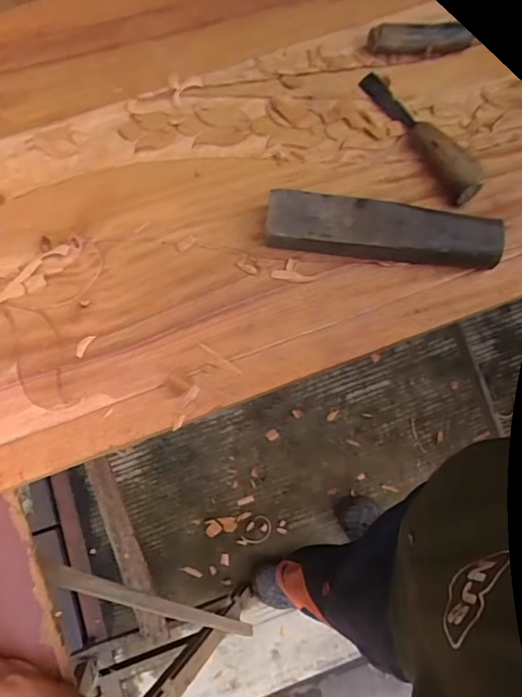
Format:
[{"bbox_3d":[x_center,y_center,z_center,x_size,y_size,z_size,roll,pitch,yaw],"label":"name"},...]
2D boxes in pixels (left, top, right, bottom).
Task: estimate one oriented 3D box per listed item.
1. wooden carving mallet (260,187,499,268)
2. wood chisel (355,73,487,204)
[{"bbox_3d":[0.136,-0.132,0.558,0.254,0.056,0.052,6,68,5],"label":"wooden carving mallet"},{"bbox_3d":[0.191,-0.265,0.589,0.041,0.047,0.209,-27,69,-8],"label":"wood chisel"}]

